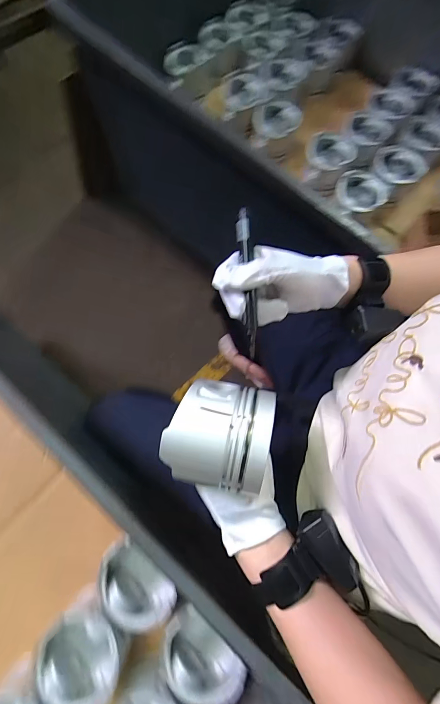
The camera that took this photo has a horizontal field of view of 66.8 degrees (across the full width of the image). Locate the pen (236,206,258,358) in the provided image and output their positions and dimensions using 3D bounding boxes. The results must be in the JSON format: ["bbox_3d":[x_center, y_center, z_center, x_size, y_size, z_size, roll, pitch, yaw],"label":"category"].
[{"bbox_3d":[0.026,-0.064,0.309,0.013,0.015,0.135,-5,91,-3],"label":"pen"}]

